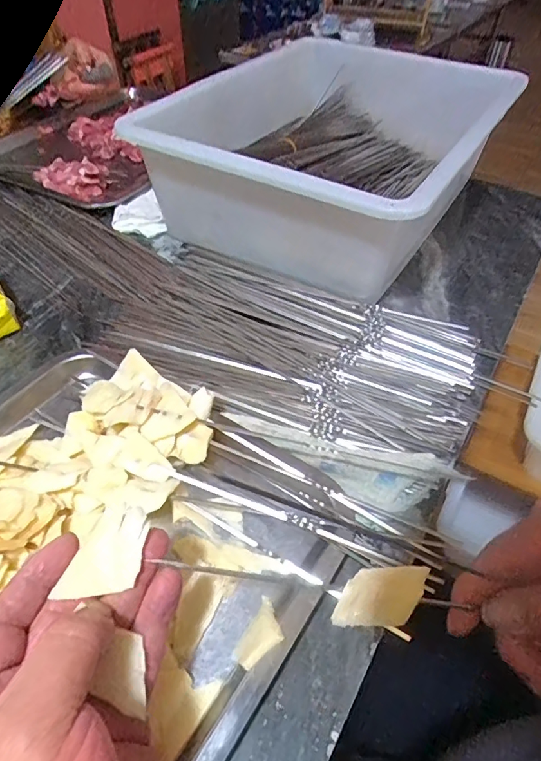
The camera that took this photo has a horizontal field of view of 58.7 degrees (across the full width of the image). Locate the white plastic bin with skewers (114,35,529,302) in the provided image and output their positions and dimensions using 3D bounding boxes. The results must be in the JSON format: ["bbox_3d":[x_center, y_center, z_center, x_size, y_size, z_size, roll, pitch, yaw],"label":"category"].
[{"bbox_3d":[0.104,-0.312,0.622,0.313,0.137,0.547,26,53,20],"label":"white plastic bin with skewers"}]

